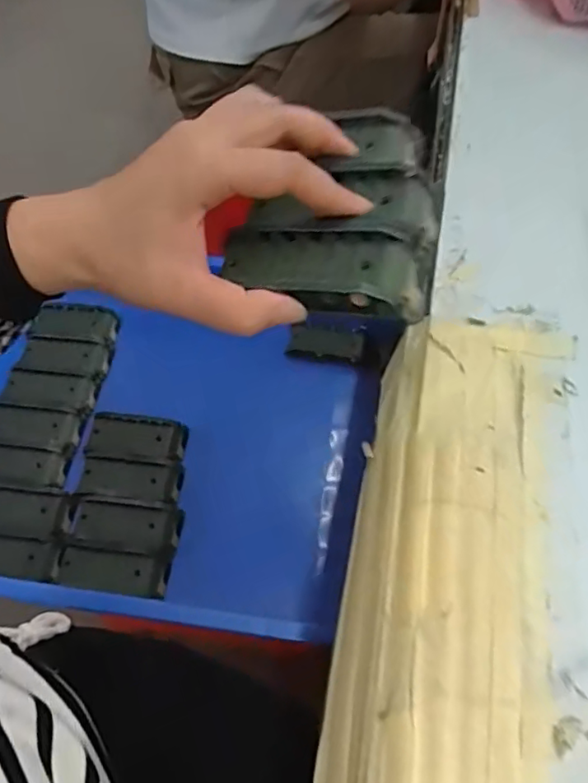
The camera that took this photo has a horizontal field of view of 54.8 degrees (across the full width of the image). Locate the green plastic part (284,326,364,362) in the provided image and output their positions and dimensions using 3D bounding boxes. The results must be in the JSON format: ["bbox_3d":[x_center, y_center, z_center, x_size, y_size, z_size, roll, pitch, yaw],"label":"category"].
[{"bbox_3d":[0.035,-0.057,0.636,0.082,0.024,0.034,7,60,4],"label":"green plastic part"}]

